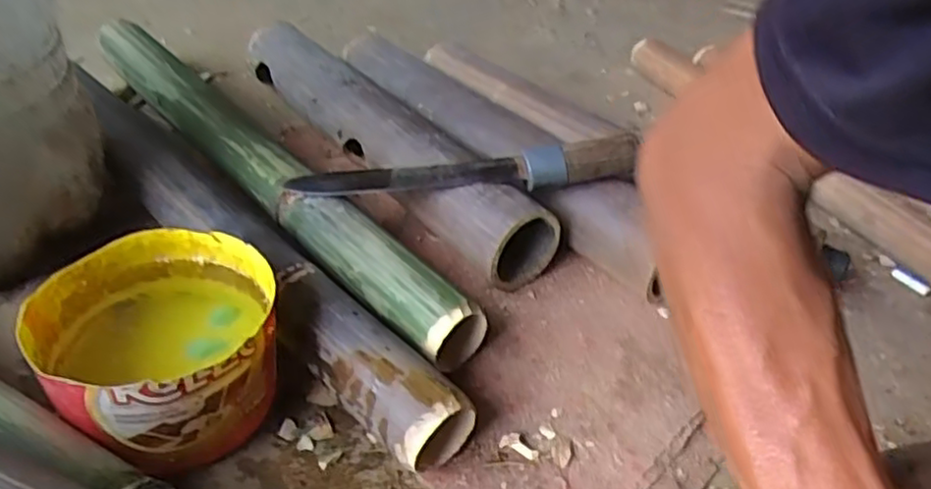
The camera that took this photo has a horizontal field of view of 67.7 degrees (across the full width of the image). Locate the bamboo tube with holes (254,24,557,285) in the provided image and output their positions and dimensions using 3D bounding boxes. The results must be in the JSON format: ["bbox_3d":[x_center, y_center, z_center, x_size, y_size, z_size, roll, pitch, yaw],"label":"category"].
[{"bbox_3d":[-0.098,-0.127,0.757,0.081,0.075,0.499,-23,48,-33],"label":"bamboo tube with holes"}]

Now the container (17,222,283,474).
[{"bbox_3d":[-0.212,0.070,0.495,0.146,0.085,0.149,4,40,-3],"label":"container"}]

